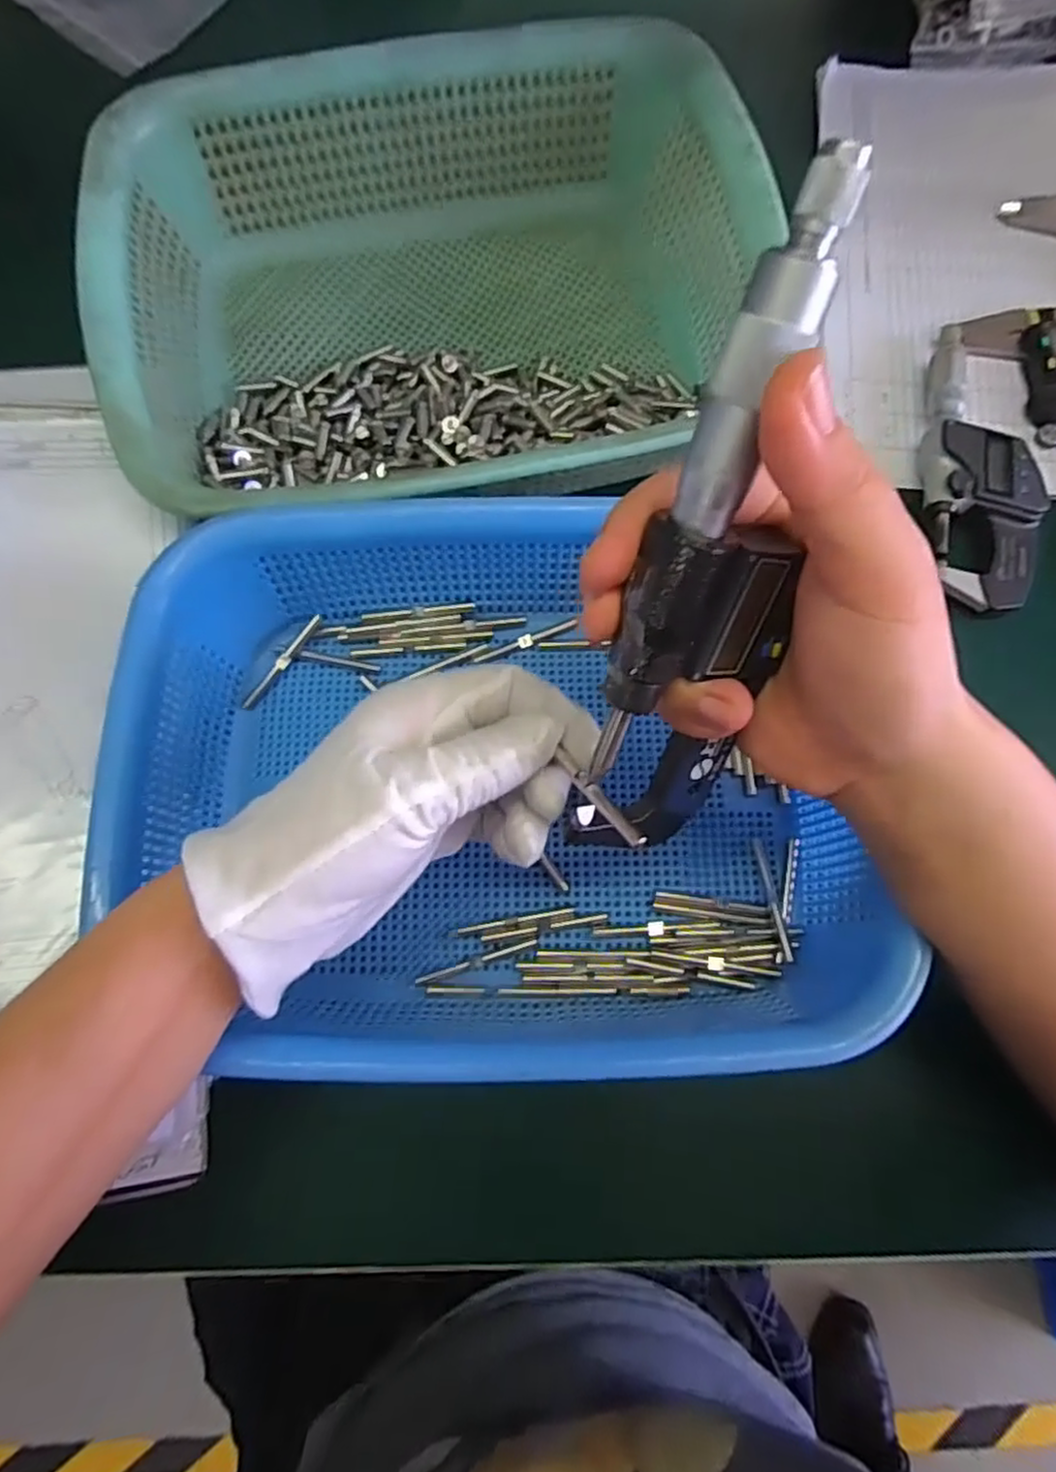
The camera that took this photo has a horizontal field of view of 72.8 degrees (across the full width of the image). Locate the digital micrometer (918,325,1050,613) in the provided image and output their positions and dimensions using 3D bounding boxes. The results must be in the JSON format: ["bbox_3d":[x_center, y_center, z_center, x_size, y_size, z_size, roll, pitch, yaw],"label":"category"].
[{"bbox_3d":[0.228,-0.142,0.366,0.053,0.023,0.162,-3,75,1],"label":"digital micrometer"}]

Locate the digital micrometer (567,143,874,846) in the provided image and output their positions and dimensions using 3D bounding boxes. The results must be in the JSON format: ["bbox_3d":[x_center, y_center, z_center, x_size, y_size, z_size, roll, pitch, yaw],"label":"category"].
[{"bbox_3d":[0.047,-0.035,0.186,0.045,0.178,0.023,9,39,4],"label":"digital micrometer"}]

